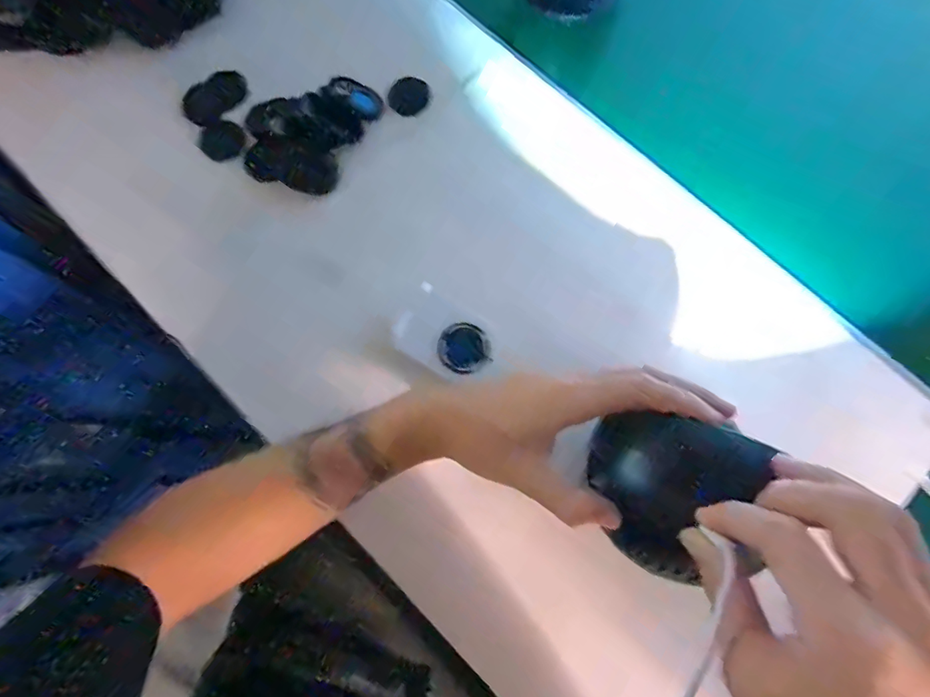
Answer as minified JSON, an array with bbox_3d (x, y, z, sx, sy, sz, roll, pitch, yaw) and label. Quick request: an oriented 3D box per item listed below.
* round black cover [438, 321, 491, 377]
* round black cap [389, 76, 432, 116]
[{"bbox_3d":[0.000,0.000,0.375,0.037,0.014,0.037,0,77,-1],"label":"round black cover"},{"bbox_3d":[-0.049,-0.222,0.431,0.037,0.005,0.031,-31,96,-11],"label":"round black cap"}]

